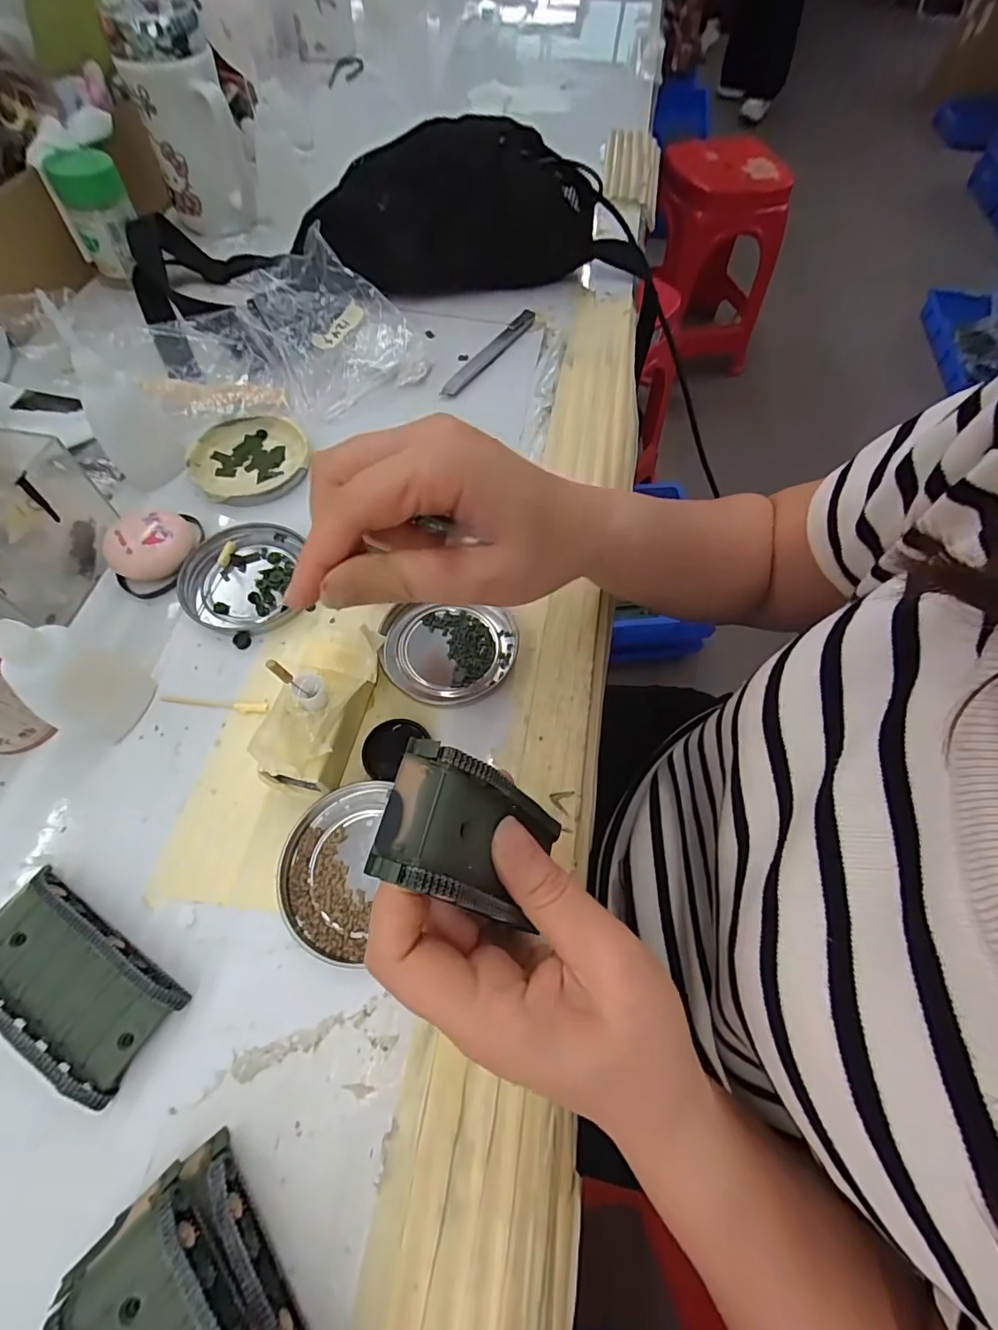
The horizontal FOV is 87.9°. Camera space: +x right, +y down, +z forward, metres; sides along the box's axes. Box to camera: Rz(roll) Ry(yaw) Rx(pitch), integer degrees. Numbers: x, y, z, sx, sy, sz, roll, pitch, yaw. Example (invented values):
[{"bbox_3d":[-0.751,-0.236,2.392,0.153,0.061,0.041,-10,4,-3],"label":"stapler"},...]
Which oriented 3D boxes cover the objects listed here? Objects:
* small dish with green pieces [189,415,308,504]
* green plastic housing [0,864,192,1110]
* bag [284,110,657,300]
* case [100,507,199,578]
[{"bbox_3d":[-0.175,-0.145,0.363,0.078,0.009,0.072,1,63,-2],"label":"small dish with green pieces"},{"bbox_3d":[-0.182,0.132,0.218,0.091,0.019,0.043,31,66,13],"label":"green plastic housing"},{"bbox_3d":[-0.020,-0.414,0.461,0.298,0.097,0.075,-7,63,-6],"label":"bag"},{"bbox_3d":[-0.213,-0.073,0.318,0.047,0.024,0.036,-27,67,-15],"label":"case"}]

